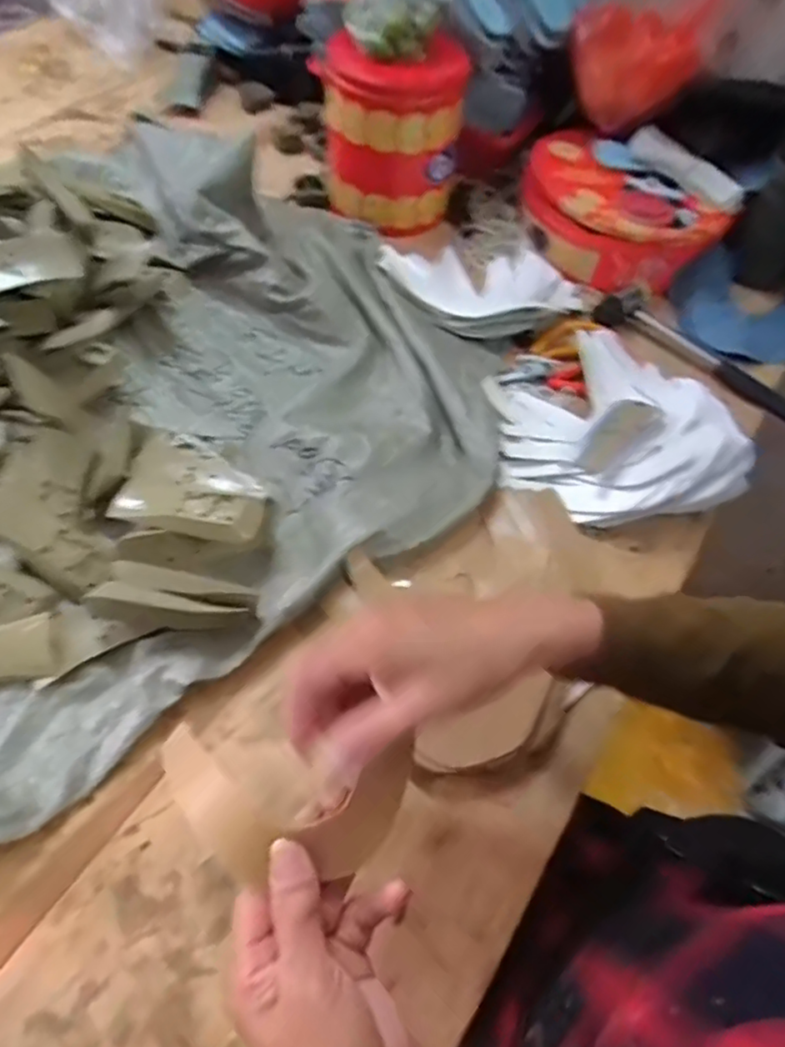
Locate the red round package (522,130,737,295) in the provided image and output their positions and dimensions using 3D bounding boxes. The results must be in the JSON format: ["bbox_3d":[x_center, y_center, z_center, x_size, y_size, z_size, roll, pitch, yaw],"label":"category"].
[{"bbox_3d":[0.275,-0.378,0.761,0.231,0.081,0.179,31,60,14],"label":"red round package"}]

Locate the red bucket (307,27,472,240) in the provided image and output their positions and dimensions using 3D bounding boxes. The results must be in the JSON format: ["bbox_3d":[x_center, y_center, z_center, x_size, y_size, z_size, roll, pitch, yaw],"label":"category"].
[{"bbox_3d":[0.000,-0.437,0.725,0.145,0.171,0.153,2,57,-2],"label":"red bucket"}]

